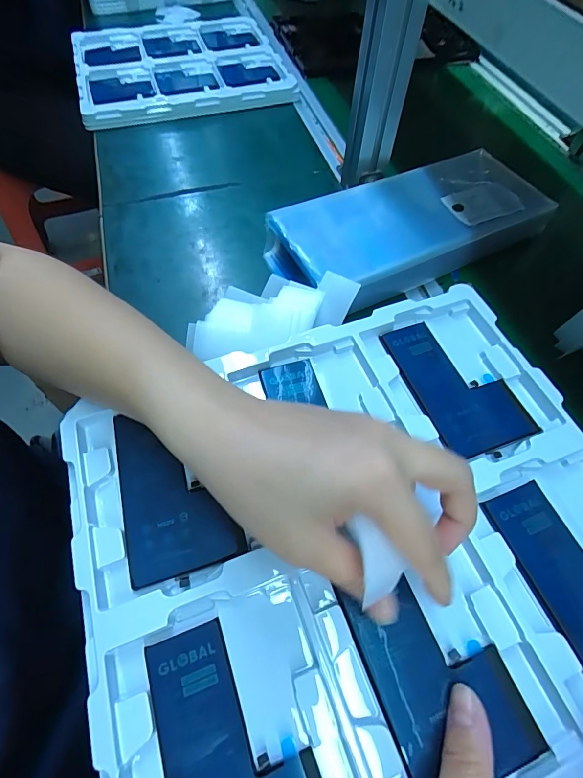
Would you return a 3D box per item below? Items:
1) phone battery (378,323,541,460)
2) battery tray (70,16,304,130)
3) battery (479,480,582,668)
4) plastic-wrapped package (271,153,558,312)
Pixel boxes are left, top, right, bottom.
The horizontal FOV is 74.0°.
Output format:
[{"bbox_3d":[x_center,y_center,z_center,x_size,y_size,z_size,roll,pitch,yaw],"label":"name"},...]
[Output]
[{"bbox_3d":[0.117,-0.005,0.279,0.065,0.004,0.108,-18,62,-13],"label":"phone battery"},{"bbox_3d":[-0.183,-0.522,0.633,0.316,0.034,0.291,-16,62,-12],"label":"battery tray"},{"bbox_3d":[0.165,0.104,0.217,0.064,0.004,0.109,-19,63,-14],"label":"battery"},{"bbox_3d":[0.129,-0.180,0.430,0.303,0.051,0.142,-27,65,-17],"label":"plastic-wrapped package"}]

